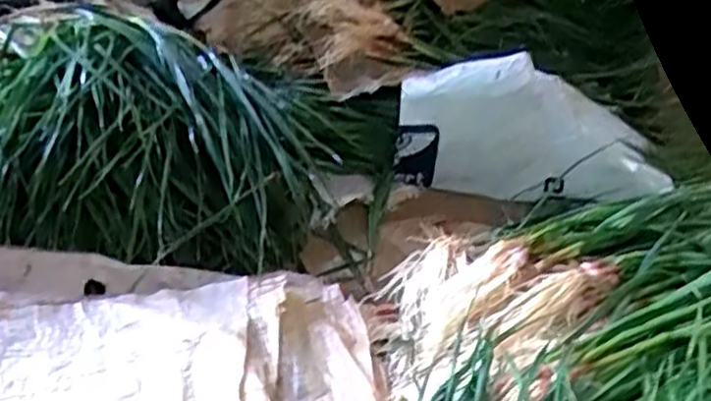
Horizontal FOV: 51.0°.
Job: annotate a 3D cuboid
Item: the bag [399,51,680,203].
[{"bbox_3d":[0.297,-0.094,1.243,0.448,0.204,0.145,12,35,6],"label":"bag"}]

